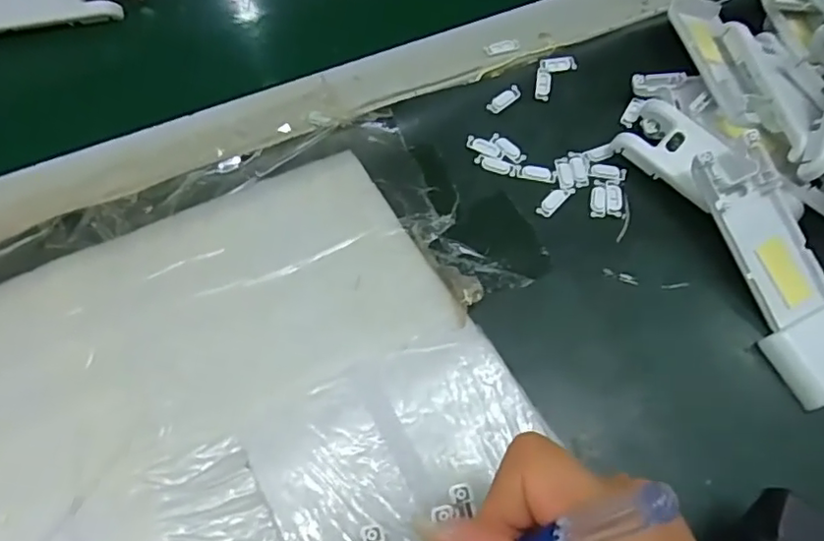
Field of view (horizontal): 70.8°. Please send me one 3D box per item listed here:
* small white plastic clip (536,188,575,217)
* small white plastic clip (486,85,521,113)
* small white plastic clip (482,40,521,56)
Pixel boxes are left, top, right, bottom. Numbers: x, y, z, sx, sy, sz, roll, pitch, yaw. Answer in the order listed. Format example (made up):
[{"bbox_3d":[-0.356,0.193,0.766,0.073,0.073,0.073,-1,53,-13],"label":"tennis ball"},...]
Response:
[{"bbox_3d":[0.080,-0.040,0.324,0.009,0.004,0.026,42,69,17],"label":"small white plastic clip"},{"bbox_3d":[0.056,-0.104,0.352,0.025,0.004,0.009,-37,71,-18],"label":"small white plastic clip"},{"bbox_3d":[0.057,-0.140,0.364,0.023,0.004,0.008,-19,66,-11],"label":"small white plastic clip"}]

